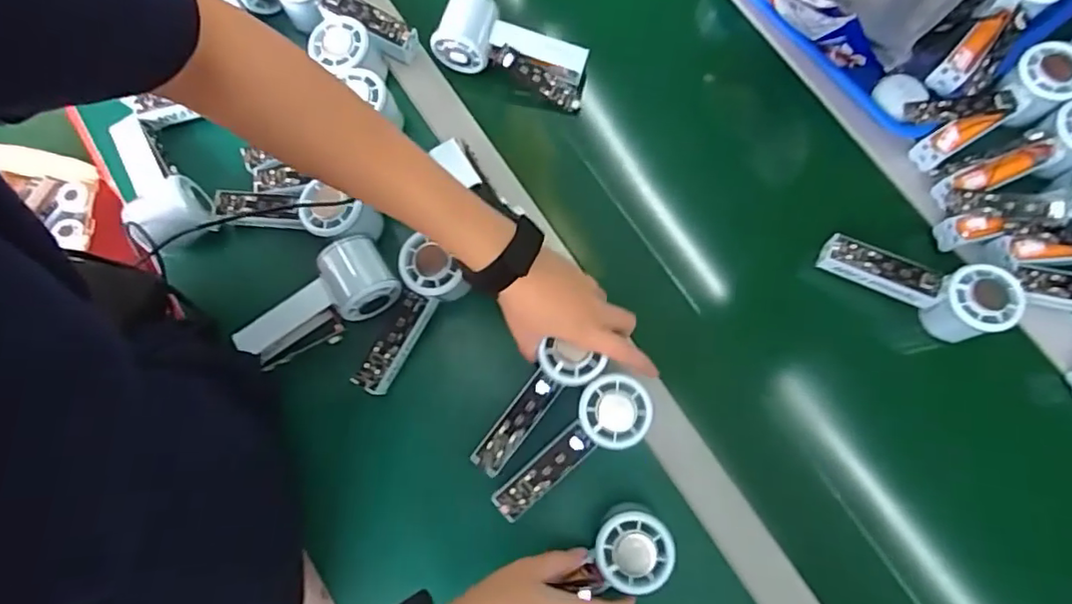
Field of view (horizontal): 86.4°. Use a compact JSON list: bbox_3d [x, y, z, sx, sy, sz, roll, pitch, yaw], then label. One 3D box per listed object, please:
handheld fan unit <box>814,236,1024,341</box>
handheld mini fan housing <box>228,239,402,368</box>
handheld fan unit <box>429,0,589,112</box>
[{"bbox_3d":[0.331,-0.014,0.503,0.148,0.058,0.053,20,79,6],"label":"handheld fan unit"},{"bbox_3d":[-0.194,0.011,0.520,0.150,0.055,0.075,-38,79,-7],"label":"handheld mini fan housing"},{"bbox_3d":[-0.022,-0.254,0.571,0.149,0.049,0.058,21,79,6],"label":"handheld fan unit"}]

